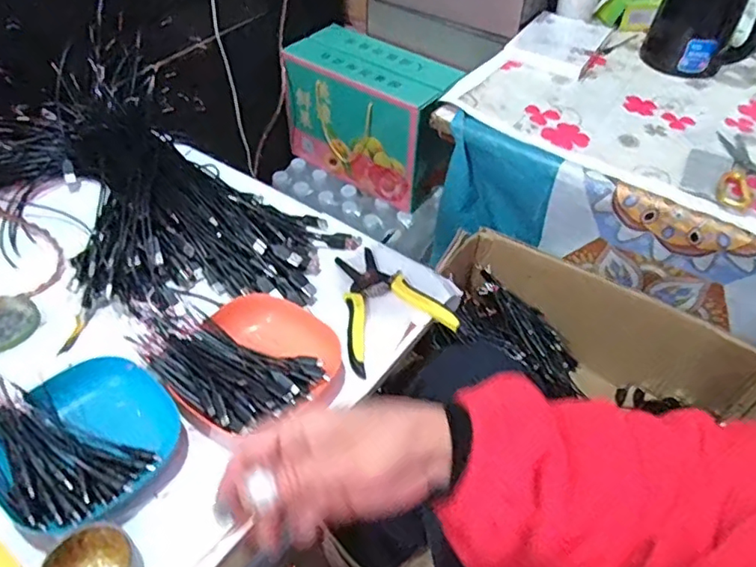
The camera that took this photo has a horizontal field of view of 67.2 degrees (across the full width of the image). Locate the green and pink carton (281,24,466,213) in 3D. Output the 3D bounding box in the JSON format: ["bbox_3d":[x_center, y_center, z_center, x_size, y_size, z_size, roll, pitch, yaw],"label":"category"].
[{"bbox_3d":[-0.011,-0.337,1.155,0.324,0.238,0.156,29,53,21],"label":"green and pink carton"}]

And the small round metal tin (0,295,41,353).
[{"bbox_3d":[-0.379,0.040,0.575,0.065,0.010,0.066,1,48,-1],"label":"small round metal tin"}]

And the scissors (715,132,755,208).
[{"bbox_3d":[0.496,-0.147,0.745,0.113,0.005,0.165,11,49,7],"label":"scissors"}]

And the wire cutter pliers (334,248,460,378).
[{"bbox_3d":[-0.003,0.018,0.597,0.116,0.011,0.145,-22,53,-21],"label":"wire cutter pliers"}]

